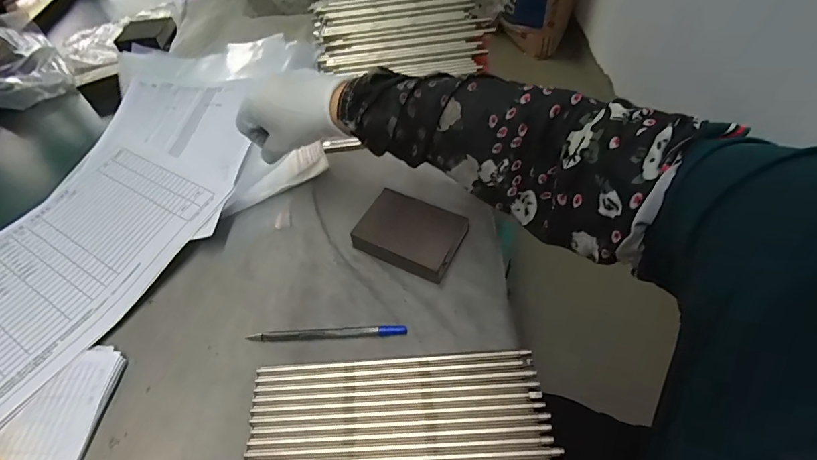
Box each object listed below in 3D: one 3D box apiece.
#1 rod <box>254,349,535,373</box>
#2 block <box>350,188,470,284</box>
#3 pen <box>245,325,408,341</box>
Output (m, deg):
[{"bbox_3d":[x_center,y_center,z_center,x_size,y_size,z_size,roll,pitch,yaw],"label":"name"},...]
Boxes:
[{"bbox_3d":[-0.013,0.108,0.351,0.222,0.004,0.009,-5,53,2],"label":"rod"},{"bbox_3d":[0.003,0.002,0.415,0.095,0.024,0.069,22,58,21],"label":"block"},{"bbox_3d":[-0.072,0.091,0.372,0.139,0.005,0.009,-3,53,4],"label":"pen"}]

